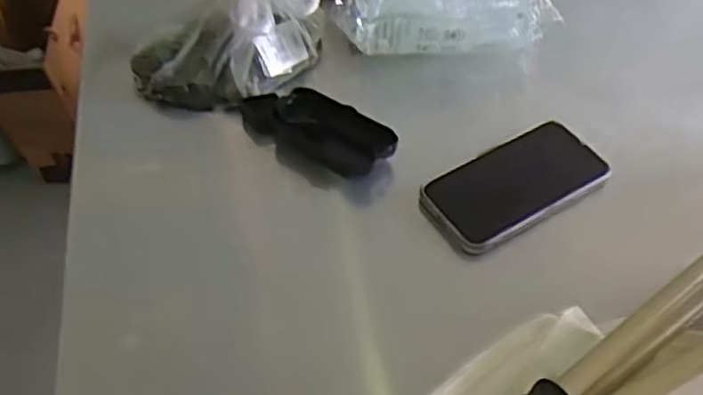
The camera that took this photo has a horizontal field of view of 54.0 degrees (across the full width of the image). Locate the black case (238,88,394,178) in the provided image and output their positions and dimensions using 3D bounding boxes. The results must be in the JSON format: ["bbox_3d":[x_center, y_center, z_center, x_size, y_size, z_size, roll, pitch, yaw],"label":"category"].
[{"bbox_3d":[-0.032,-0.056,0.600,0.144,0.040,0.053,29,57,20],"label":"black case"}]

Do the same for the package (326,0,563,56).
[{"bbox_3d":[0.084,-0.175,0.646,0.201,0.062,0.069,-9,53,-8],"label":"package"}]

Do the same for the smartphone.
[{"bbox_3d":[0.134,-0.011,0.559,0.148,0.011,0.075,-26,57,-19],"label":"smartphone"}]

